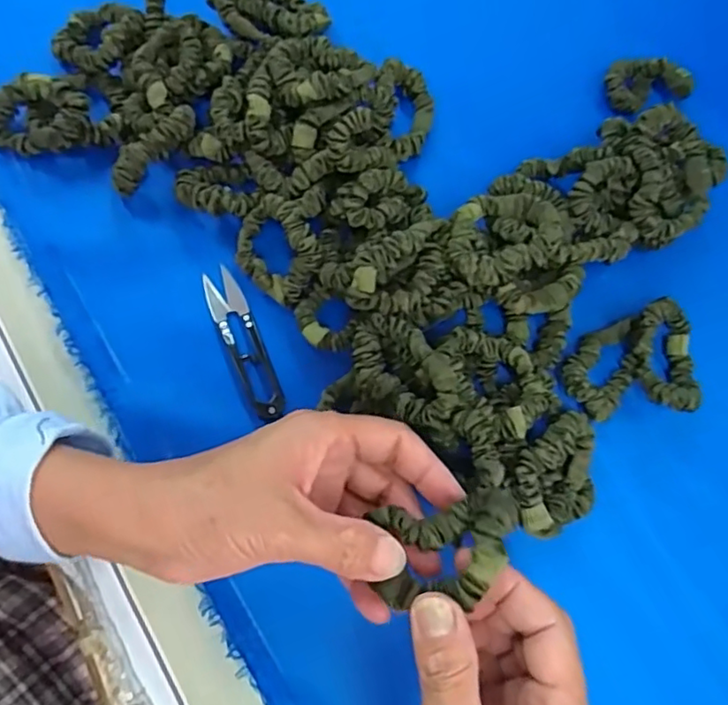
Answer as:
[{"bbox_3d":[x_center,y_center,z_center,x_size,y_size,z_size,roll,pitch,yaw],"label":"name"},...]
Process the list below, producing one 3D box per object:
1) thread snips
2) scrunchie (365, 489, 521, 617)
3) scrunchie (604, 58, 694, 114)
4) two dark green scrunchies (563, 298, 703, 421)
[{"bbox_3d":[-0.076,-0.005,0.382,0.022,0.009,0.101,-21,78,-12],"label":"thread snips"},{"bbox_3d":[0.036,0.084,0.258,0.057,0.031,0.042,-11,77,-4],"label":"scrunchie"},{"bbox_3d":[0.210,-0.202,0.449,0.060,0.024,0.034,-12,76,-10],"label":"scrunchie"},{"bbox_3d":[0.168,0.006,0.381,0.088,0.028,0.068,-3,75,-8],"label":"two dark green scrunchies"}]

